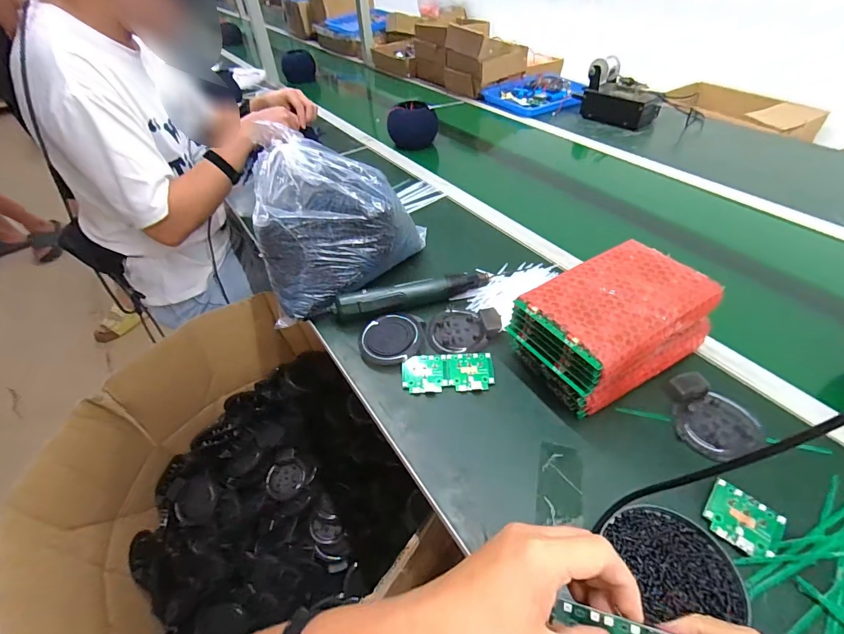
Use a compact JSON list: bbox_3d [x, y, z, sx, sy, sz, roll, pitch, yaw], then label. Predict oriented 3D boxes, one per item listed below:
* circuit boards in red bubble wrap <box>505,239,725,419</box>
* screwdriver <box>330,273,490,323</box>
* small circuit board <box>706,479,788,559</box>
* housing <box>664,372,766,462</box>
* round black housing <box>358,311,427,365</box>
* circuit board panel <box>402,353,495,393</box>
[{"bbox_3d":[0.233,0.013,0.485,0.210,0.110,0.136,-26,49,-20],"label":"circuit boards in red bubble wrap"},{"bbox_3d":[-0.011,-0.033,0.593,0.239,0.034,0.039,-14,46,-10],"label":"screwdriver"},{"bbox_3d":[0.304,0.193,0.370,0.059,0.011,0.052,29,54,29],"label":"small circuit board"},{"bbox_3d":[0.325,0.113,0.451,0.083,0.024,0.097,-17,47,-13],"label":"housing"},{"bbox_3d":[-0.040,0.027,0.552,0.090,0.020,0.080,-5,45,-1],"label":"round black housing"},{"bbox_3d":[0.034,0.072,0.513,0.116,0.004,0.054,-4,53,2],"label":"circuit board panel"}]

